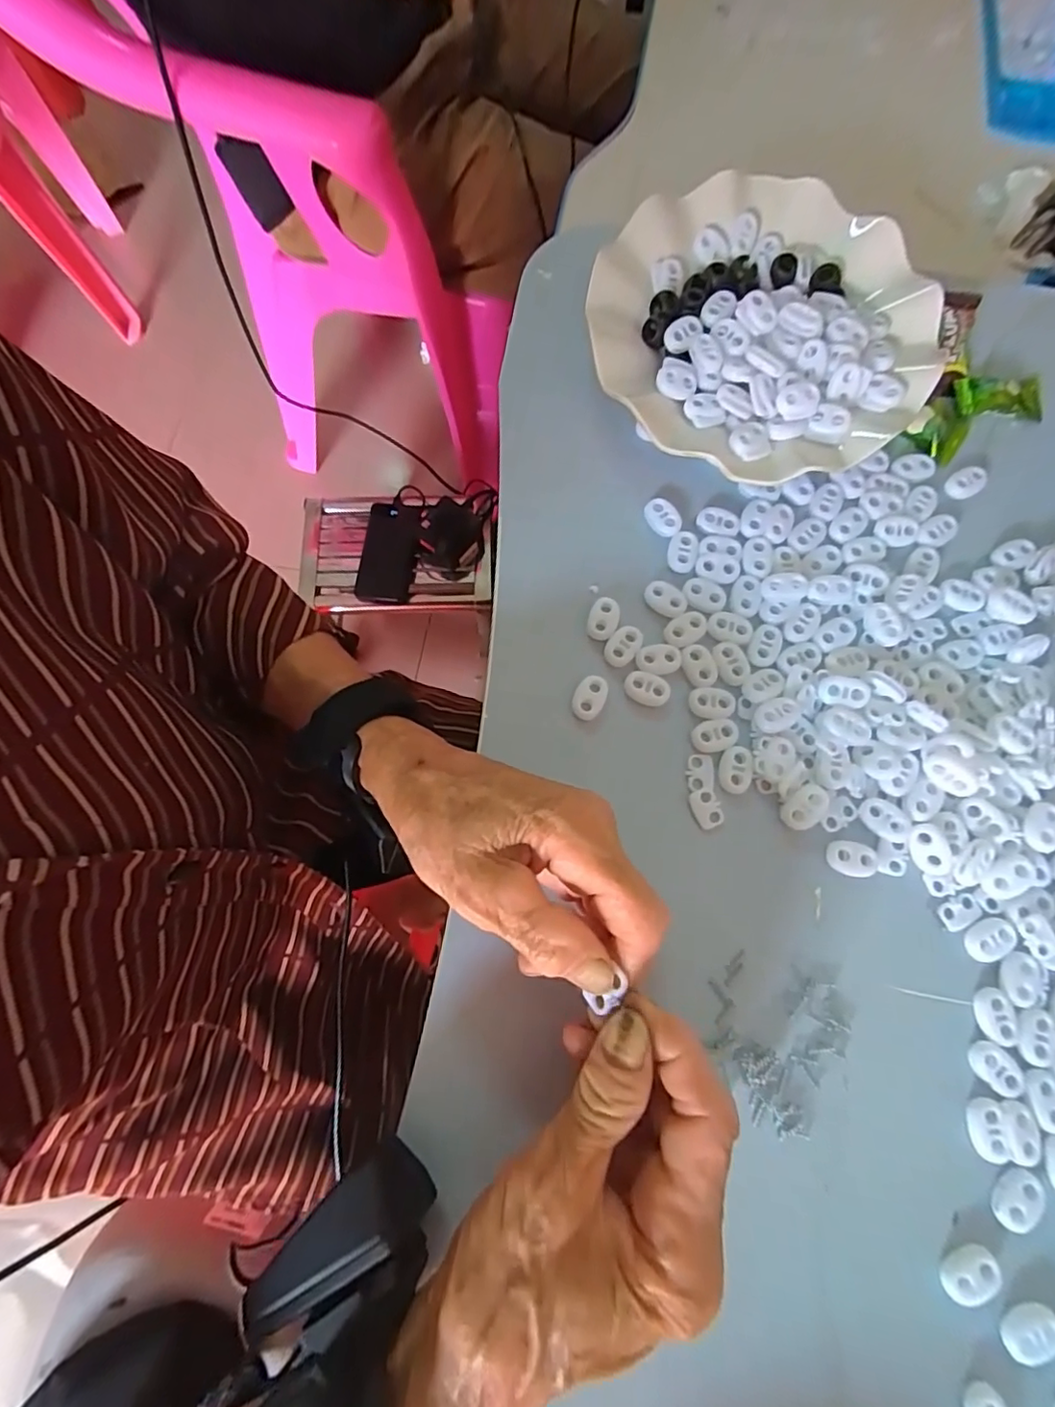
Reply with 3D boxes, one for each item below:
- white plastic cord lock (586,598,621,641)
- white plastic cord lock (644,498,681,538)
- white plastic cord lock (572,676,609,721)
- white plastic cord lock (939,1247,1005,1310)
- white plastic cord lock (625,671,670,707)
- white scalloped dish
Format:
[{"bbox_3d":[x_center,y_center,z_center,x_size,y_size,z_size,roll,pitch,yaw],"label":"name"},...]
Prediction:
[{"bbox_3d":[0.038,-0.042,0.278,0.015,0.004,0.022,16,77,4],"label":"white plastic cord lock"},{"bbox_3d":[0.070,-0.096,0.289,0.015,0.006,0.021,-38,79,-8],"label":"white plastic cord lock"},{"bbox_3d":[0.030,-0.003,0.270,0.014,0.004,0.022,24,78,6],"label":"white plastic cord lock"},{"bbox_3d":[0.167,0.216,0.212,0.022,0.004,0.016,-33,78,-7],"label":"white plastic cord lock"},{"bbox_3d":[0.058,-0.008,0.269,0.021,0.004,0.014,22,77,6],"label":"white plastic cord lock"},{"bbox_3d":[0.127,-0.198,0.298,0.169,0.039,0.170,0,76,0],"label":"white scalloped dish"}]

